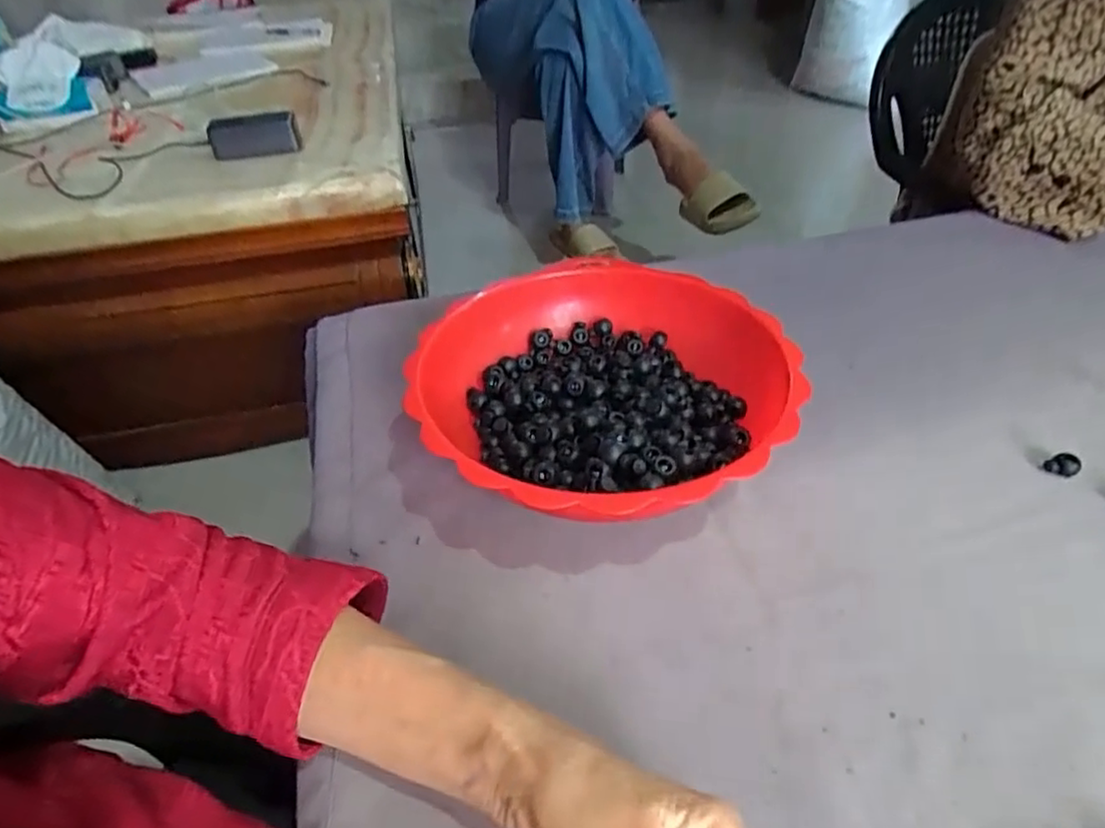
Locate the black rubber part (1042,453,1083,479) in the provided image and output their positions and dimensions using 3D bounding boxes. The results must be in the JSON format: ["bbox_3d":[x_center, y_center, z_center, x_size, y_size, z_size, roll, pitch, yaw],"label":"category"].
[{"bbox_3d":[0.329,0.033,0.430,0.014,0.013,0.018,-30,47,-30],"label":"black rubber part"}]

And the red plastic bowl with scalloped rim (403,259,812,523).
[{"bbox_3d":[0.039,-0.003,0.439,0.216,0.078,0.230,-2,41,2],"label":"red plastic bowl with scalloped rim"}]

